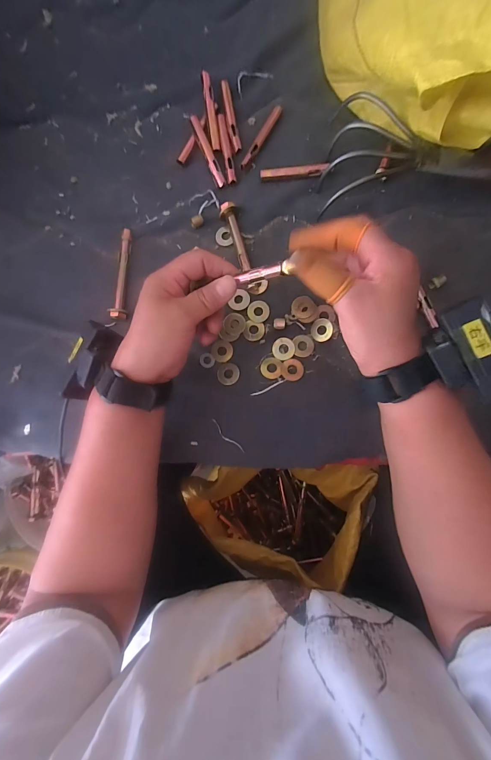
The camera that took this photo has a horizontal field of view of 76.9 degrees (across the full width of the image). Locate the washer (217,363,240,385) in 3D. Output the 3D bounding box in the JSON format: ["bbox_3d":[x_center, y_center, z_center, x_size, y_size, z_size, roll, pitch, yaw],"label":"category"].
[{"bbox_3d":[-0.019,-0.007,0.338,0.024,0.004,0.024,0,85,6],"label":"washer"}]

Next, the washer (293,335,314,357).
[{"bbox_3d":[0.063,-0.037,0.336,0.022,0.004,0.024,0,85,6],"label":"washer"}]

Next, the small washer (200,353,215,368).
[{"bbox_3d":[-0.043,-0.022,0.345,0.017,0.004,0.017,3,85,6],"label":"small washer"}]

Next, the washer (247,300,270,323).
[{"bbox_3d":[0.014,-0.076,0.342,0.024,0.004,0.024,0,85,6],"label":"washer"}]

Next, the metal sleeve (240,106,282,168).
[{"bbox_3d":[0.019,-0.283,0.363,0.011,0.010,0.081,30,88,7],"label":"metal sleeve"}]

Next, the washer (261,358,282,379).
[{"bbox_3d":[0.028,-0.013,0.333,0.022,0.004,0.023,4,85,6],"label":"washer"}]

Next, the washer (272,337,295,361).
[{"bbox_3d":[0.042,-0.034,0.336,0.023,0.004,0.025,0,85,6],"label":"washer"}]

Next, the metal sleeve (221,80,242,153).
[{"bbox_3d":[-0.017,-0.311,0.365,0.010,0.012,0.082,-11,84,4],"label":"metal sleeve"}]

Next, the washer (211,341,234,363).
[{"bbox_3d":[-0.026,-0.031,0.343,0.023,0.004,0.022,0,85,6],"label":"washer"}]

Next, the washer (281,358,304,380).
[{"bbox_3d":[0.050,-0.011,0.331,0.023,0.004,0.024,0,85,6],"label":"washer"}]

